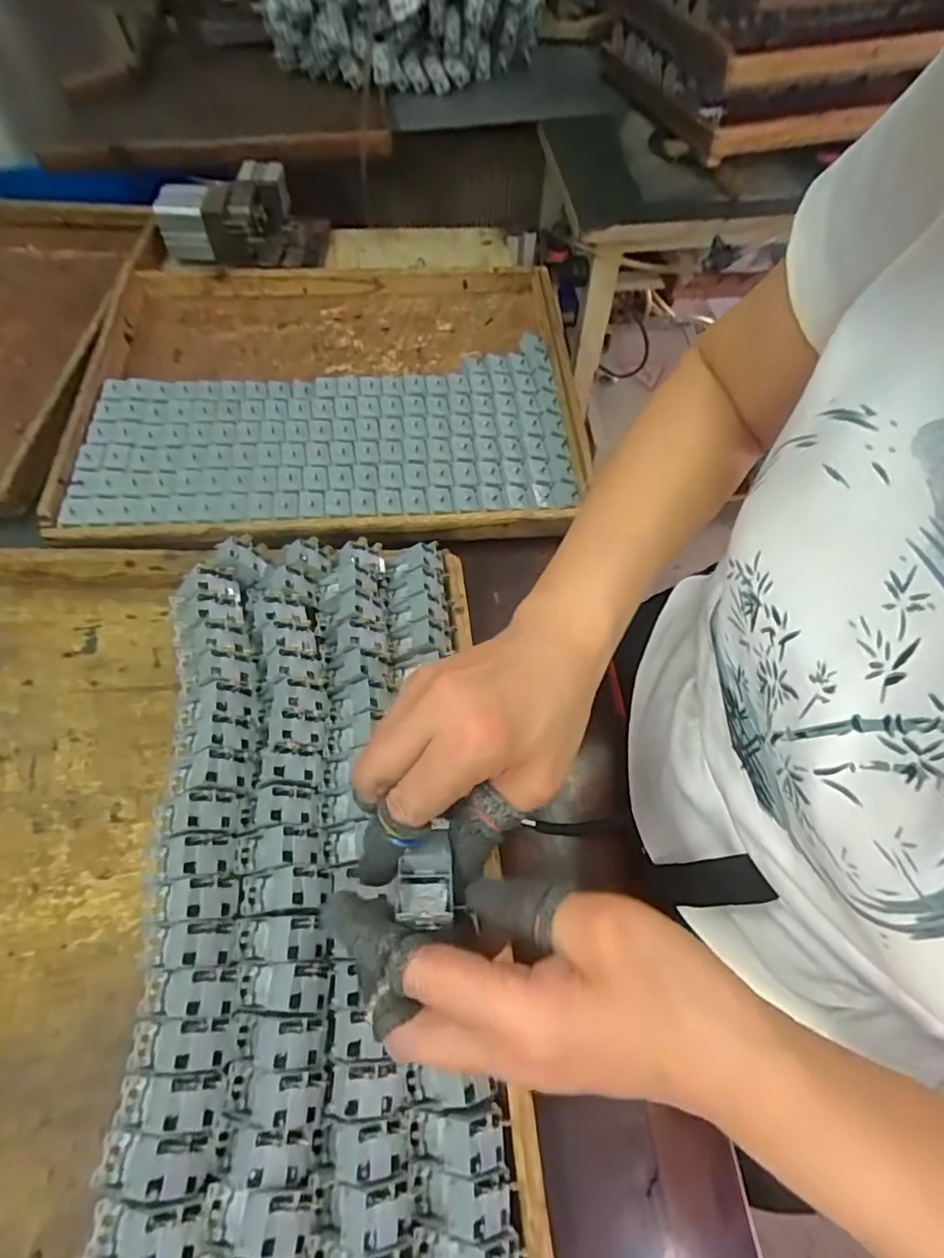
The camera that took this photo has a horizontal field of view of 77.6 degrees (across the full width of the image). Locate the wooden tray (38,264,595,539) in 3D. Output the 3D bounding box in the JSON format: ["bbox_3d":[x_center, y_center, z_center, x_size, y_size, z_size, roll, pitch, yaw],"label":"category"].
[{"bbox_3d":[-0.140,-0.261,0.616,0.489,0.037,0.398,-4,61,-3],"label":"wooden tray"}]

